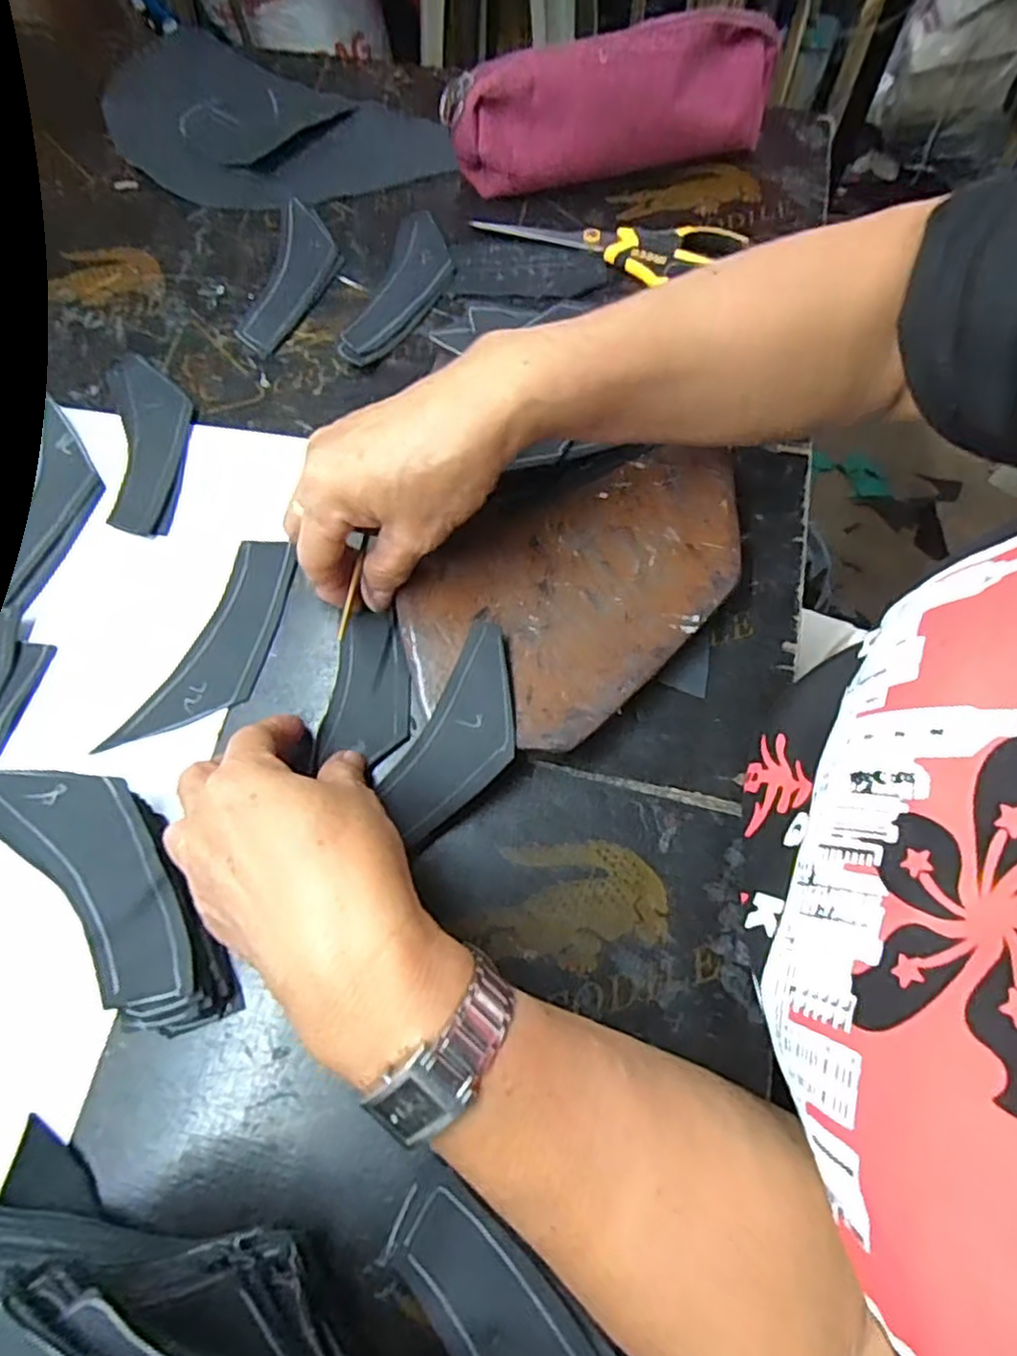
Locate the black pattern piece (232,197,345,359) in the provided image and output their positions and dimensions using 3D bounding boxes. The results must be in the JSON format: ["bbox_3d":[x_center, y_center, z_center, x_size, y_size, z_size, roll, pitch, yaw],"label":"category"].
[{"bbox_3d":[-0.144,-0.272,0.452,0.047,0.004,0.135,11,69,6],"label":"black pattern piece"}]

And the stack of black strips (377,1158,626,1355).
[{"bbox_3d":[0.007,0.241,0.228,0.056,0.023,0.137,-33,71,-11],"label":"stack of black strips"}]

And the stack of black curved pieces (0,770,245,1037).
[{"bbox_3d":[-0.172,0.087,0.292,0.051,0.025,0.147,-43,74,-14],"label":"stack of black curved pieces"}]

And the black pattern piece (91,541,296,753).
[{"bbox_3d":[-0.150,-0.016,0.350,0.046,0.006,0.130,21,71,9],"label":"black pattern piece"}]

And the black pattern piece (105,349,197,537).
[{"bbox_3d":[-0.215,-0.144,0.401,0.048,0.009,0.133,-13,69,-4],"label":"black pattern piece"}]

